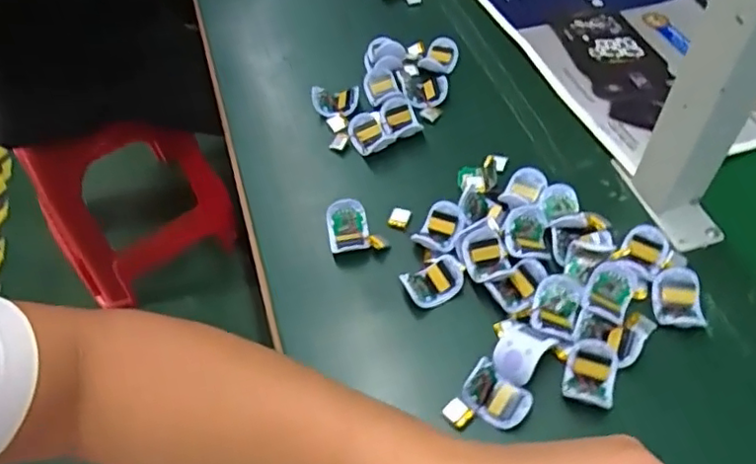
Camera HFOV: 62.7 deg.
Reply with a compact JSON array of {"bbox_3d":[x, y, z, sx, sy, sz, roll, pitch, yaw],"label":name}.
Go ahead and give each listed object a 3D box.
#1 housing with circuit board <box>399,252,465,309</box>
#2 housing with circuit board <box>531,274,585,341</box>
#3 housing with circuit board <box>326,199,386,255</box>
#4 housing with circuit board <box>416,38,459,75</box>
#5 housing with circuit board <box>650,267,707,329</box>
[{"bbox_3d":[0.043,0.036,0.449,0.047,0.018,0.029,-28,56,-16],"label":"housing with circuit board"},{"bbox_3d":[0.123,0.052,0.421,0.030,0.014,0.046,13,55,14],"label":"housing with circuit board"},{"bbox_3d":[-0.020,-0.003,0.480,0.038,0.020,0.042,-14,53,-6],"label":"housing with circuit board"},{"bbox_3d":[0.060,-0.169,0.598,0.030,0.015,0.041,22,58,20],"label":"housing with circuit board"},{"bbox_3d":[0.206,0.044,0.426,0.029,0.010,0.046,7,54,9],"label":"housing with circuit board"}]

